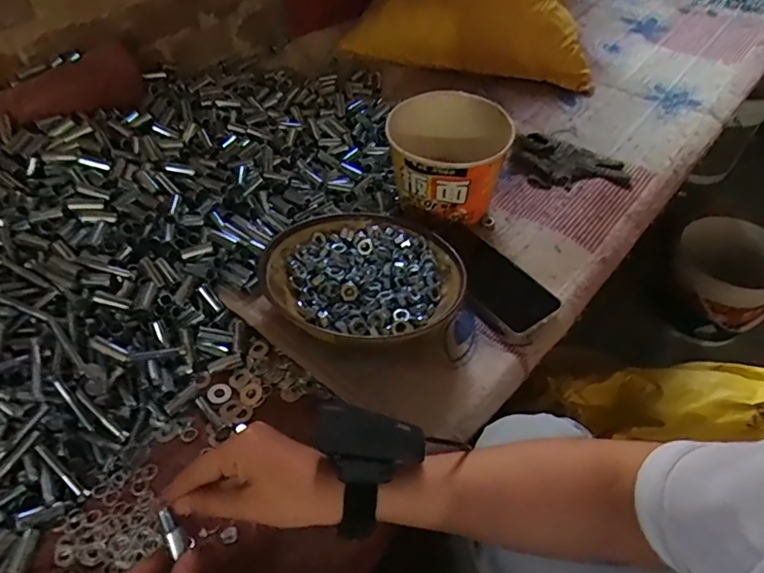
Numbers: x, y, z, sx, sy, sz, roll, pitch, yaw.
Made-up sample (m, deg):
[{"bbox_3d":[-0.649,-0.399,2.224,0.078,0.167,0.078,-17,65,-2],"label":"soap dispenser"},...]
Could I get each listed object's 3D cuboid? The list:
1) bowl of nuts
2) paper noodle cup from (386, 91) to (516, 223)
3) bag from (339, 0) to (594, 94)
[{"bbox_3d":[-0.015,-0.007,0.549,0.193,0.057,0.160,8,48,8],"label":"bowl of nuts"},{"bbox_3d":[0.076,-0.150,0.645,0.137,0.102,0.137,-1,48,1],"label":"paper noodle cup"},{"bbox_3d":[0.150,-0.529,0.912,0.382,0.246,0.307,2,48,3],"label":"bag"}]

